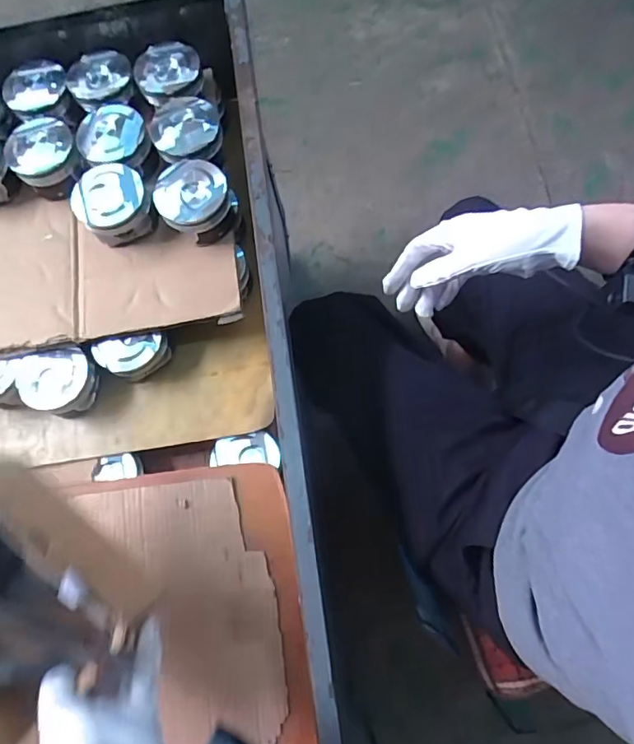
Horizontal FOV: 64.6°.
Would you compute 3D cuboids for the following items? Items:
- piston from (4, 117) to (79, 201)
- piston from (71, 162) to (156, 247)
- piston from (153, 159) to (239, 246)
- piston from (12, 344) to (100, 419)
[{"bbox_3d":[-0.346,-0.274,0.641,0.081,0.049,0.082,-1,76,5],"label":"piston"},{"bbox_3d":[-0.248,-0.203,0.617,0.081,0.053,0.080,-1,76,5],"label":"piston"},{"bbox_3d":[-0.150,-0.208,0.613,0.086,0.061,0.086,-1,76,5],"label":"piston"},{"bbox_3d":[-0.316,0.013,0.621,0.085,0.054,0.075,-11,74,-2],"label":"piston"}]

